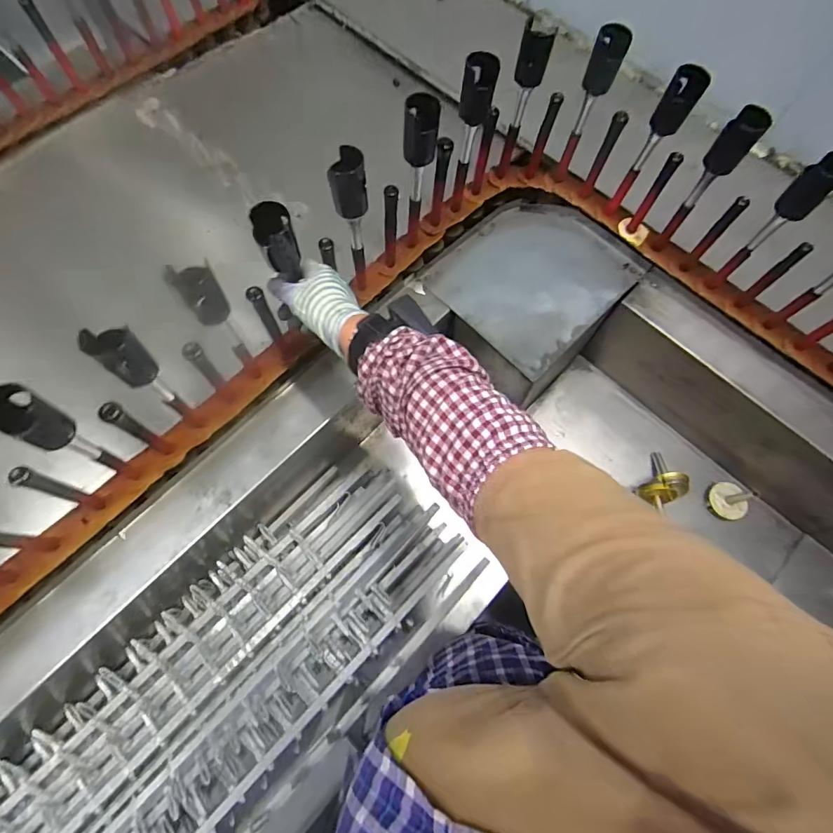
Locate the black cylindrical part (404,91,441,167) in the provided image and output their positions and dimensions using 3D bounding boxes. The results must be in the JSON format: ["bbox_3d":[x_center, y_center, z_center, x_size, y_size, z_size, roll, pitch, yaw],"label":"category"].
[{"bbox_3d":[0.006,-0.344,0.551,0.041,0.069,0.037,3,63,2],"label":"black cylindrical part"}]

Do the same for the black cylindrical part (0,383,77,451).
[{"bbox_3d":[-0.353,0.002,0.419,0.034,0.073,0.040,26,65,13],"label":"black cylindrical part"}]

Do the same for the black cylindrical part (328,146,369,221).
[{"bbox_3d":[-0.076,-0.261,0.515,0.039,0.062,0.041,0,63,0],"label":"black cylindrical part"}]

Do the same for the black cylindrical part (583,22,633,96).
[{"bbox_3d":[0.257,-0.481,0.615,0.043,0.066,0.043,17,64,8],"label":"black cylindrical part"}]

